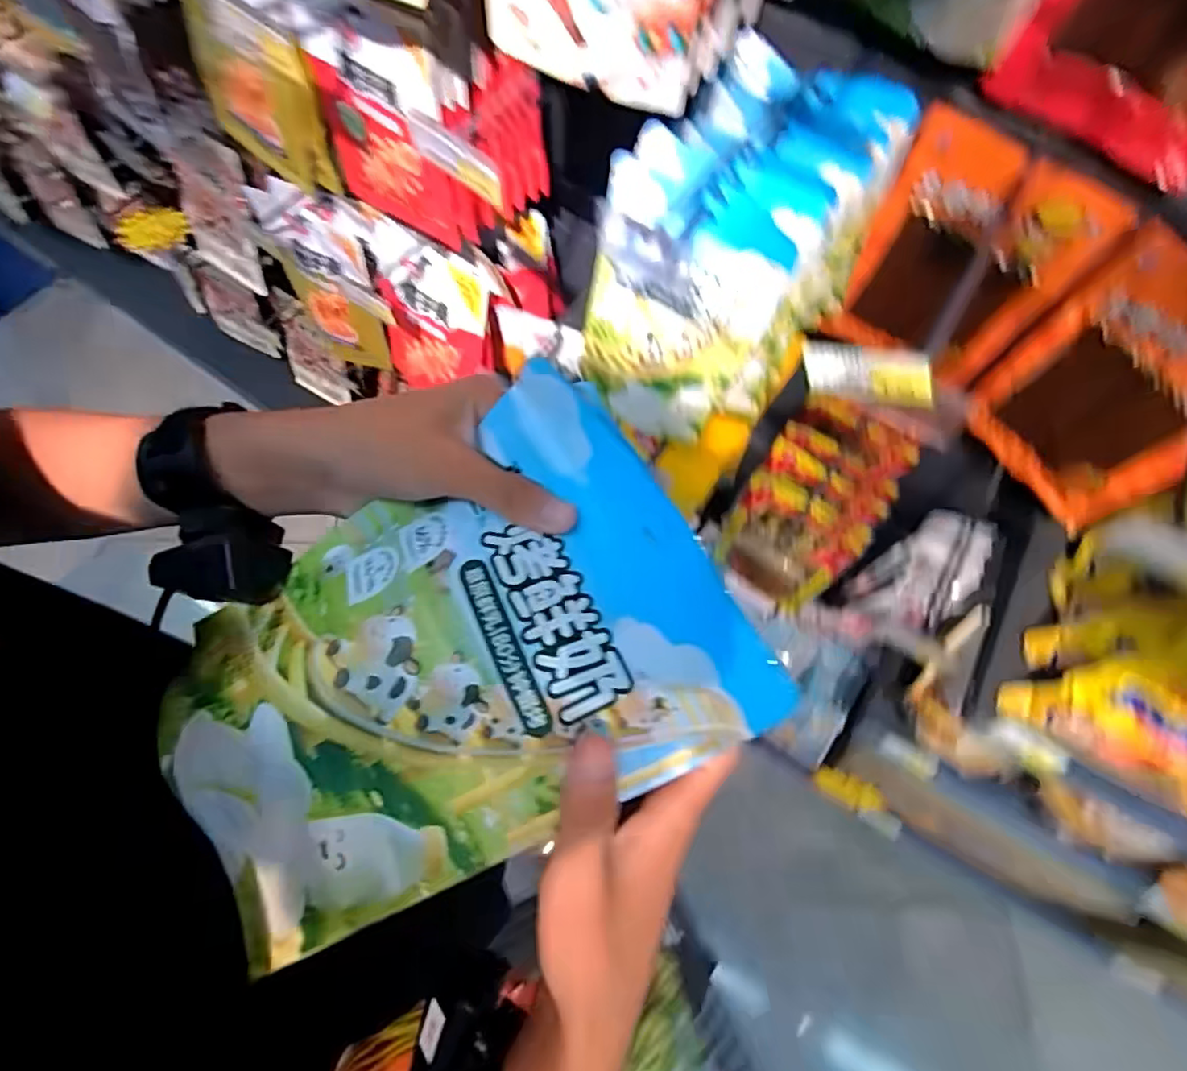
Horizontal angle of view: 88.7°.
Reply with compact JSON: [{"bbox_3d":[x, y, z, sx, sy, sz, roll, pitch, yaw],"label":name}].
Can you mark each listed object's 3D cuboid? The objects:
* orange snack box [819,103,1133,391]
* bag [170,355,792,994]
[{"bbox_3d":[0.380,-0.284,0.649,0.058,0.259,0.195,-41,76,-15],"label":"orange snack box"},{"bbox_3d":[-0.068,0.049,0.259,0.245,0.055,0.172,-28,77,-1],"label":"bag"}]

